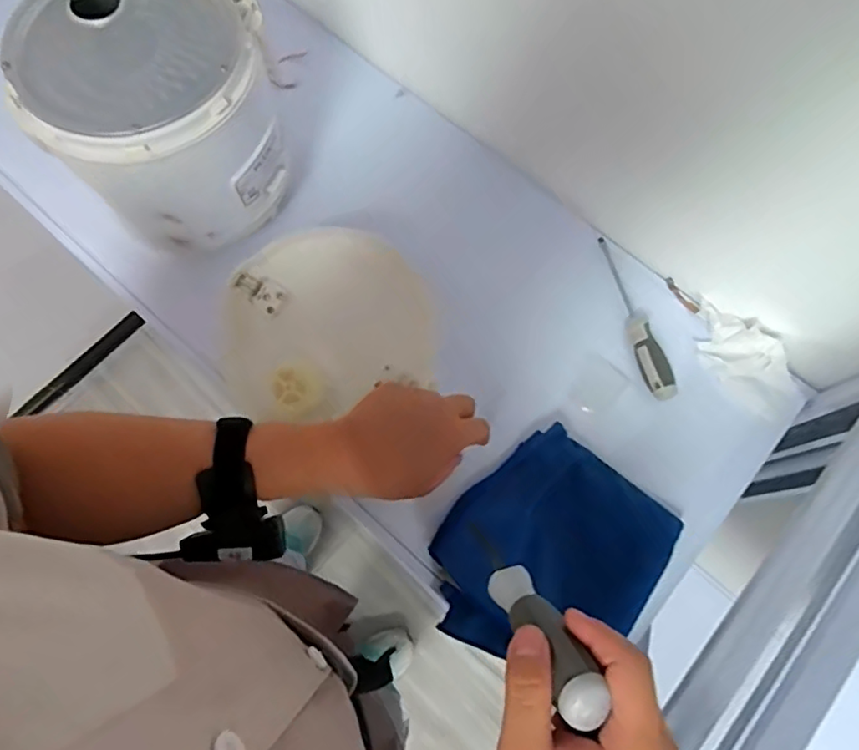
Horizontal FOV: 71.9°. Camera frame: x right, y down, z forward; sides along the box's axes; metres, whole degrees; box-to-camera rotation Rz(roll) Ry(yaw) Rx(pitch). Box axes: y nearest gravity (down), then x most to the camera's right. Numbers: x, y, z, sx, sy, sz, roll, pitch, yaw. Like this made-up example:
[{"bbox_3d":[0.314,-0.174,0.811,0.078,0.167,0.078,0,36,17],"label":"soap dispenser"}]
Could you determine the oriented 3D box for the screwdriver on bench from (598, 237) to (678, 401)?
[{"bbox_3d":[0.212,-0.062,0.613,0.026,0.027,0.183,-13,74,-5],"label":"screwdriver on bench"}]

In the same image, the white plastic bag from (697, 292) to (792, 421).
[{"bbox_3d":[0.317,-0.017,0.598,0.071,0.034,0.128,-40,79,-12],"label":"white plastic bag"}]

